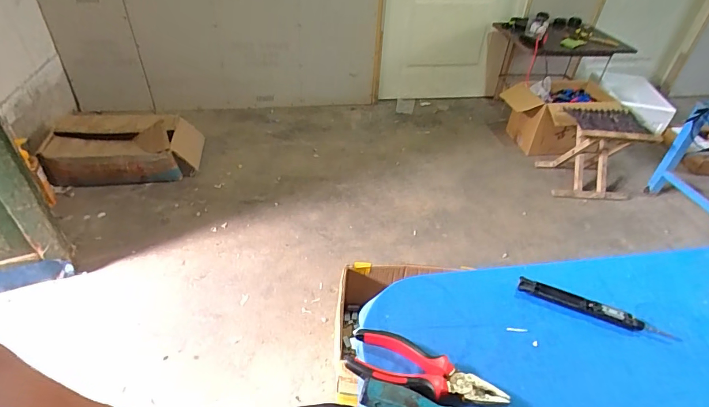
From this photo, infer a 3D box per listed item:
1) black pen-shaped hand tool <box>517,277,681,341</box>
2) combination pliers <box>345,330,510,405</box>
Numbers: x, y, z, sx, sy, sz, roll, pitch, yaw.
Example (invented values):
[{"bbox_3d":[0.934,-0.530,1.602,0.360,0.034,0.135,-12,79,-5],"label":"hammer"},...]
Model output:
[{"bbox_3d":[0.287,0.125,0.479,0.173,0.014,0.021,18,45,17],"label":"black pen-shaped hand tool"},{"bbox_3d":[0.070,0.174,0.407,0.155,0.024,0.053,17,45,16],"label":"combination pliers"}]

